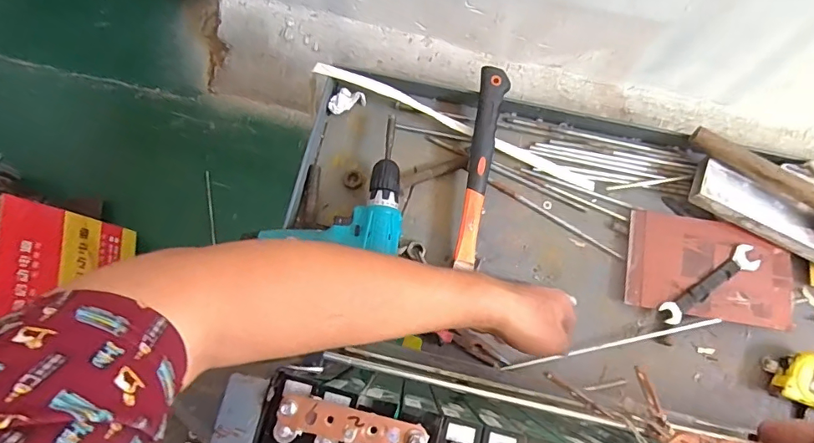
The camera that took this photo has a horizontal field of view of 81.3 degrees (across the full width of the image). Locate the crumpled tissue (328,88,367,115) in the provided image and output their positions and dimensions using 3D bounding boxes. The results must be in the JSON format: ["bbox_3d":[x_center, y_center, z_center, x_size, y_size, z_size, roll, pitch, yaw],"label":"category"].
[{"bbox_3d":[-0.092,-0.184,0.718,0.056,0.017,0.029,-20,78,-4],"label":"crumpled tissue"}]

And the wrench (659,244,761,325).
[{"bbox_3d":[0.406,0.084,0.636,0.152,0.014,0.033,-32,79,-7],"label":"wrench"}]

